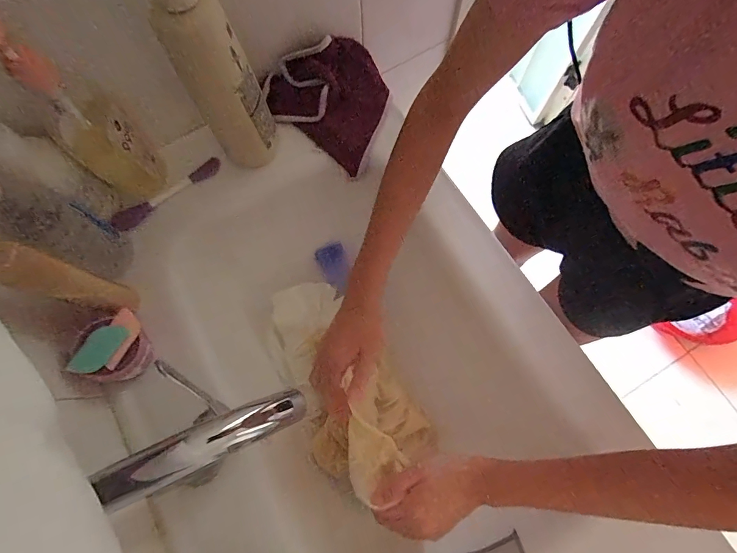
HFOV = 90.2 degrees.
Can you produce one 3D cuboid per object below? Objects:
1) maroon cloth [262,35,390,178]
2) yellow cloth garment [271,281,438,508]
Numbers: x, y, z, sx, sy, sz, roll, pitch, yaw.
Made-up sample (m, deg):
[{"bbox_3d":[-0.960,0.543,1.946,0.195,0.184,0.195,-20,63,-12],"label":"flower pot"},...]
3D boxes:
[{"bbox_3d":[-0.041,-0.268,0.528,0.170,0.069,0.171,34,78,10],"label":"maroon cloth"},{"bbox_3d":[-0.037,0.114,0.466,0.150,0.167,0.290,-22,75,-5],"label":"yellow cloth garment"}]

